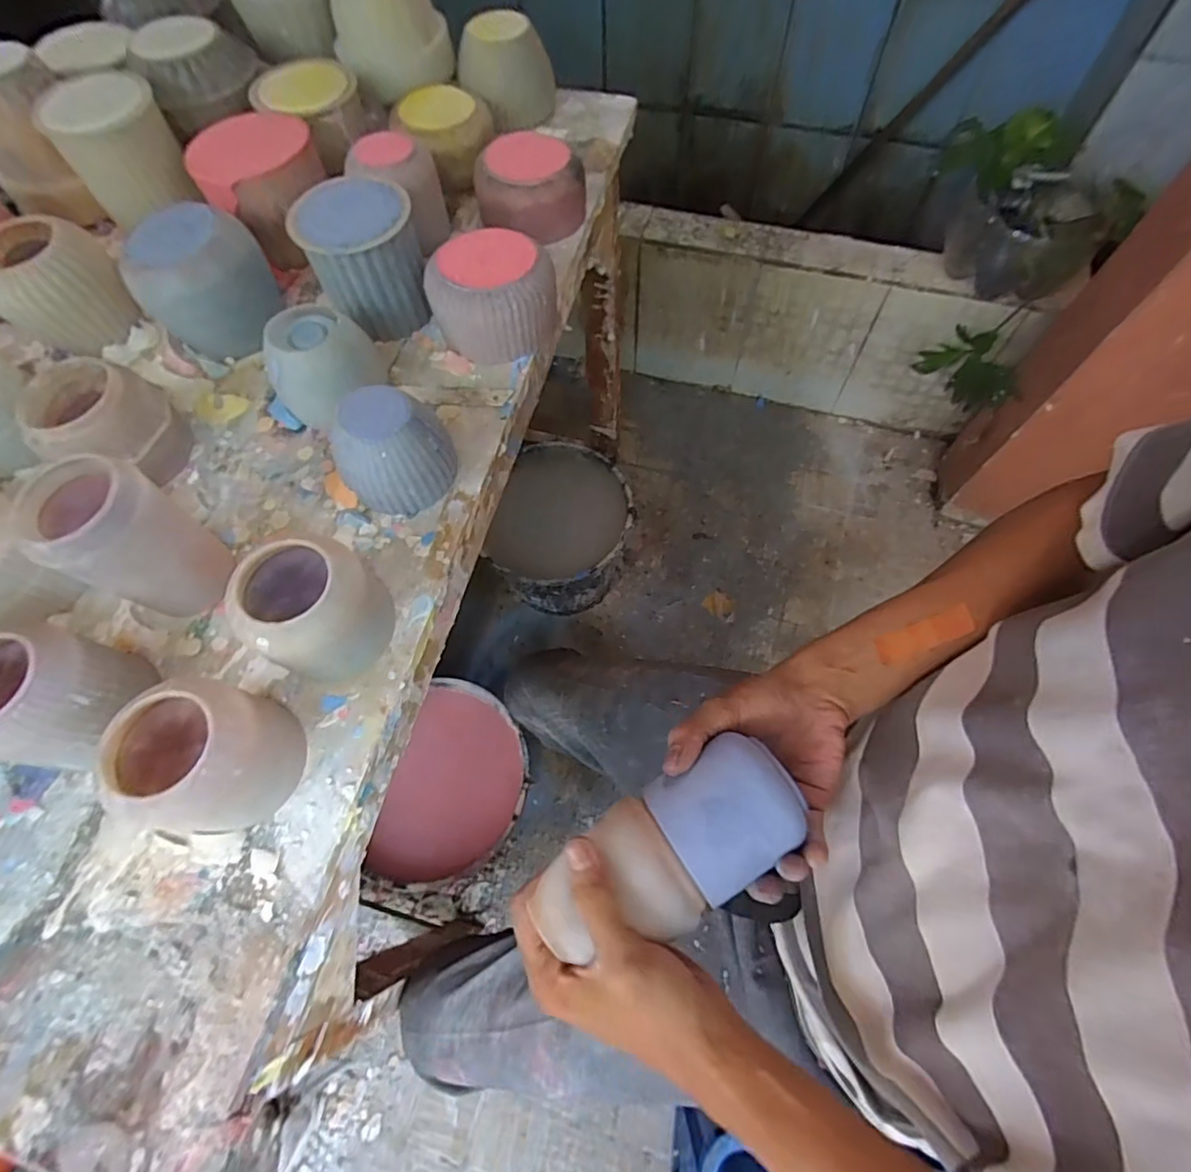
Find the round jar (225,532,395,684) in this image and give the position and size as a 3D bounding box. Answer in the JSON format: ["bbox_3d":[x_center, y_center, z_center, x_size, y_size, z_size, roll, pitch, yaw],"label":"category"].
[{"bbox_3d":[-0.173,0.015,0.358,0.072,0.077,0.068,-1,66,2],"label":"round jar"}]

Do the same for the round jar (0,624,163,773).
[{"bbox_3d":[-0.317,0.065,0.333,0.069,0.069,0.073,-1,66,2],"label":"round jar"}]

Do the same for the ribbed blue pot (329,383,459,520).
[{"bbox_3d":[-0.147,-0.101,0.414,0.086,0.063,0.073,-33,69,-12],"label":"ribbed blue pot"}]

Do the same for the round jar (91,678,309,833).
[{"bbox_3d":[-0.212,0.097,0.321,0.070,0.079,0.073,-1,66,2],"label":"round jar"}]

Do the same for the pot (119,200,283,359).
[{"bbox_3d":[-0.325,-0.251,0.476,0.076,0.083,0.095,13,67,8],"label":"pot"}]

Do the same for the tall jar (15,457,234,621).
[{"bbox_3d":[-0.292,-0.027,0.362,0.069,0.100,0.070,31,71,15],"label":"tall jar"}]

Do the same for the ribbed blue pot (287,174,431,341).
[{"bbox_3d":[-0.193,-0.276,0.480,0.088,0.086,0.084,-1,66,2],"label":"ribbed blue pot"}]

